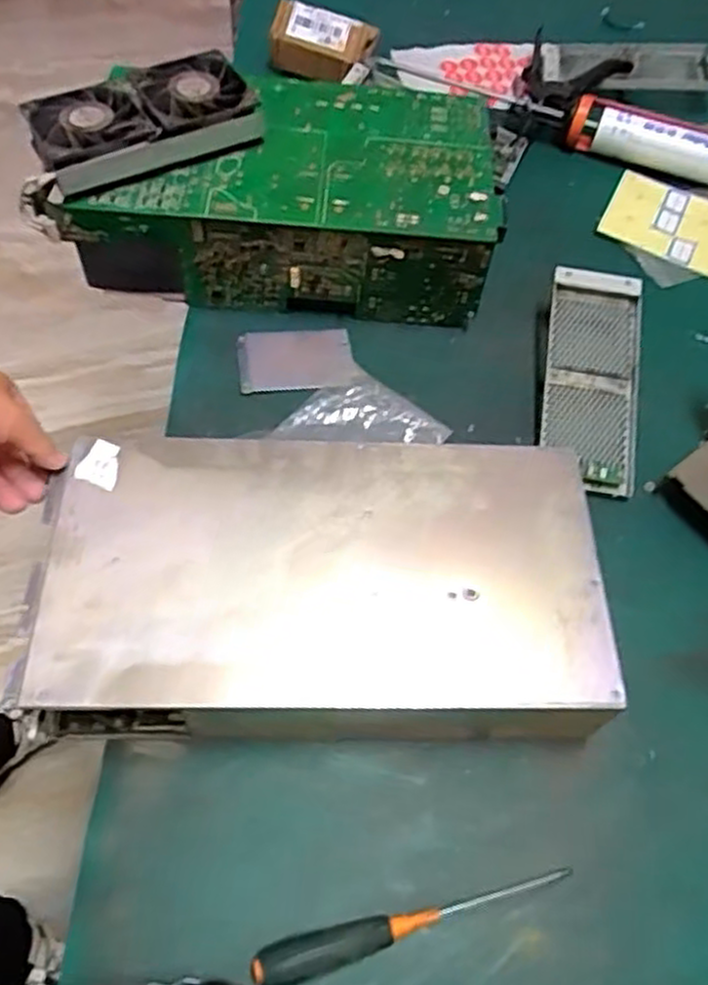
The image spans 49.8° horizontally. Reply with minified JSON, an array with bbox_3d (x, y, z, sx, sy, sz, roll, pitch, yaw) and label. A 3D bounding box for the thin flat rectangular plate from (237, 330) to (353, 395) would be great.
[{"bbox_3d":[-0.057,-0.127,0.732,0.106,0.008,0.073,0,61,0],"label":"thin flat rectangular plate"}]

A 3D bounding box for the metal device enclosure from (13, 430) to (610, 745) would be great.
[{"bbox_3d":[-0.021,0.068,0.560,0.379,0.078,0.202,3,59,-3],"label":"metal device enclosure"}]

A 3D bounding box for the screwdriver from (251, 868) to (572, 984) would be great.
[{"bbox_3d":[0.039,0.269,0.487,0.209,0.022,0.025,-14,62,-13],"label":"screwdriver"}]

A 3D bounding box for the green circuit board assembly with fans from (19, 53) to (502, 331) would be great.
[{"bbox_3d":[-0.076,-0.307,0.746,0.406,0.150,0.210,4,59,-2],"label":"green circuit board assembly with fans"}]

